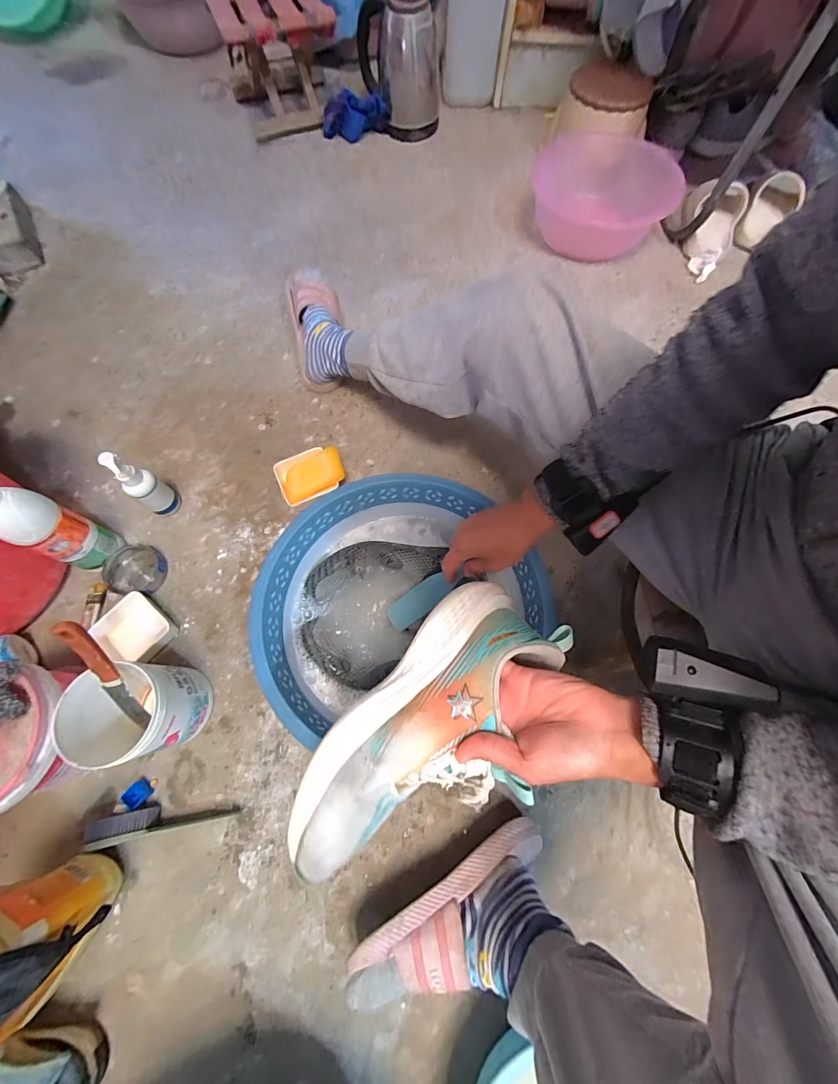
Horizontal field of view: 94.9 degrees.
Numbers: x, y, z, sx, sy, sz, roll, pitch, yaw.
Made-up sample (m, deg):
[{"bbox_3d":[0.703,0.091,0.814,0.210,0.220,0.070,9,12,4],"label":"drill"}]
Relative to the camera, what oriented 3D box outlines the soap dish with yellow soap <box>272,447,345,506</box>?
[{"bbox_3d":[-0.182,-0.112,0.646,0.111,0.054,0.086,-21,71,-7],"label":"soap dish with yellow soap"}]

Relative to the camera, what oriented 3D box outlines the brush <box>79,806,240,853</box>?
[{"bbox_3d":[-0.323,0.344,0.478,0.177,0.034,0.032,-9,71,-4],"label":"brush"}]

